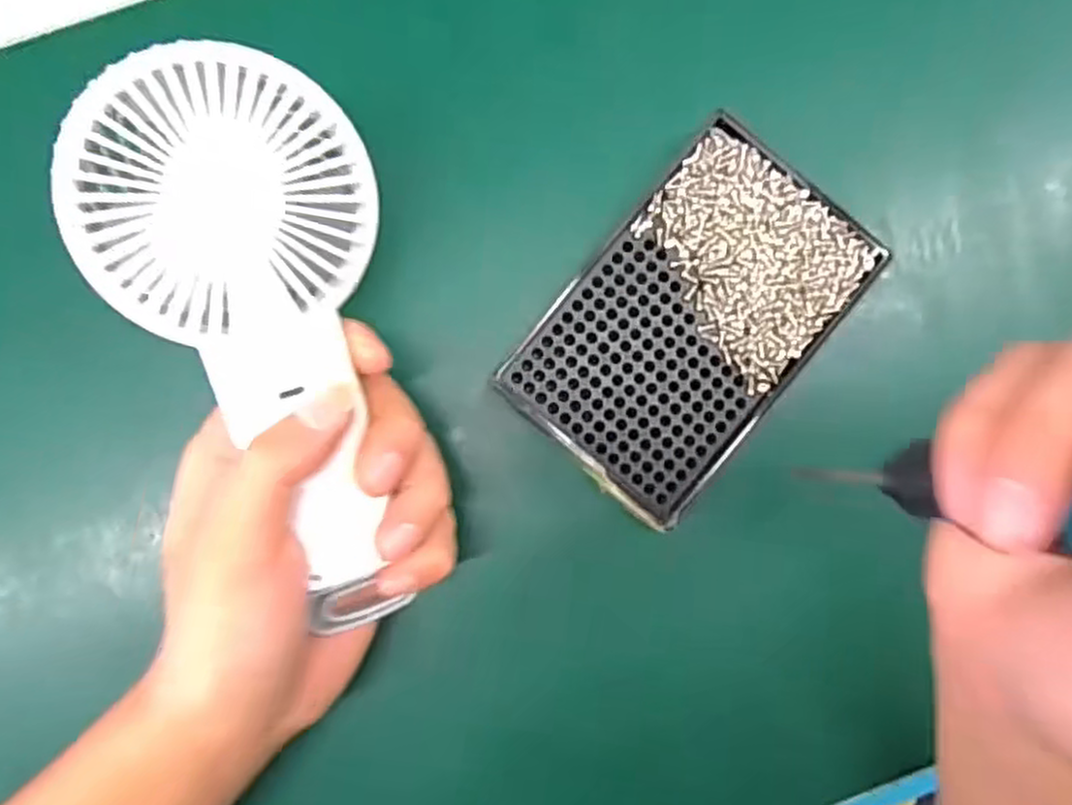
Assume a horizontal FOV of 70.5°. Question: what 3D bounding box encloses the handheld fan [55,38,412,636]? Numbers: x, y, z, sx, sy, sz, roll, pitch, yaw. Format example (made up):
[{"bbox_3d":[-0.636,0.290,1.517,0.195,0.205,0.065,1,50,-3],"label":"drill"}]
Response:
[{"bbox_3d":[-0.082,-0.016,0.224,0.080,0.053,0.167,-15,97,-1],"label":"handheld fan"}]

